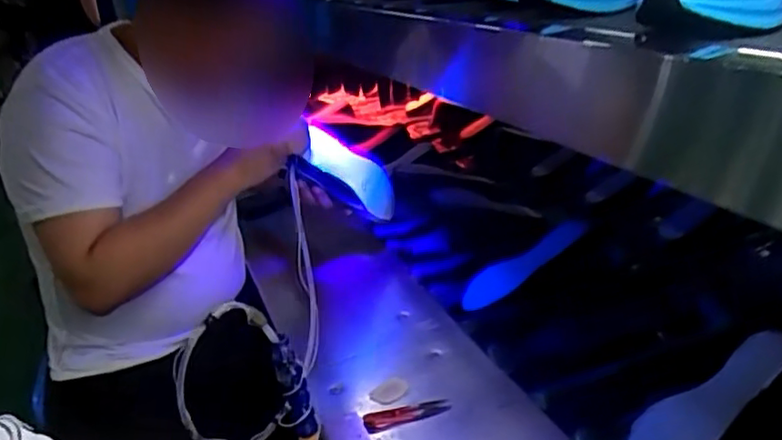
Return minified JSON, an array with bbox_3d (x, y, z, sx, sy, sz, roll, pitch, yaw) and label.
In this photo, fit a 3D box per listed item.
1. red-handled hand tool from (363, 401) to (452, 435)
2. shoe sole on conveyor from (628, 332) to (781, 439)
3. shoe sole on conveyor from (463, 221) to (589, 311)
[{"bbox_3d":[0.018,0.227,0.734,0.104,0.008,0.029,-8,23,-18],"label":"red-handled hand tool"},{"bbox_3d":[0.362,0.204,0.703,0.237,0.013,0.078,-35,30,-8],"label":"shoe sole on conveyor"},{"bbox_3d":[0.222,0.068,1.029,0.244,0.035,0.056,-32,29,-8],"label":"shoe sole on conveyor"}]

